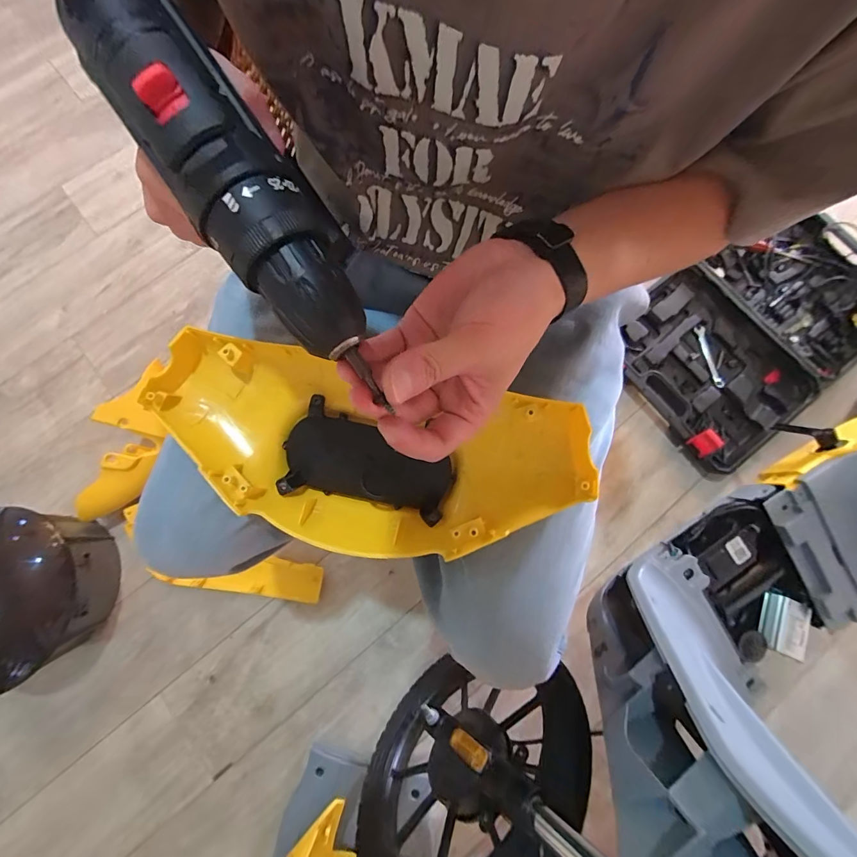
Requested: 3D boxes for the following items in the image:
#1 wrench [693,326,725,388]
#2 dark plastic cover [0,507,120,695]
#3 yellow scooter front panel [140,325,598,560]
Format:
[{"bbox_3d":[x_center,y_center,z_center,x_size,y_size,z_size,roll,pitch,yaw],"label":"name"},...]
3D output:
[{"bbox_3d":[0.638,-0.163,0.865,0.033,0.015,0.146,-9,76,-1],"label":"wrench"},{"bbox_3d":[-0.762,0.304,0.700,0.261,0.176,0.295,-12,79,-2],"label":"dark plastic cover"},{"bbox_3d":[-0.056,0.026,0.342,0.370,0.070,0.156,12,77,1],"label":"yellow scooter front panel"}]

